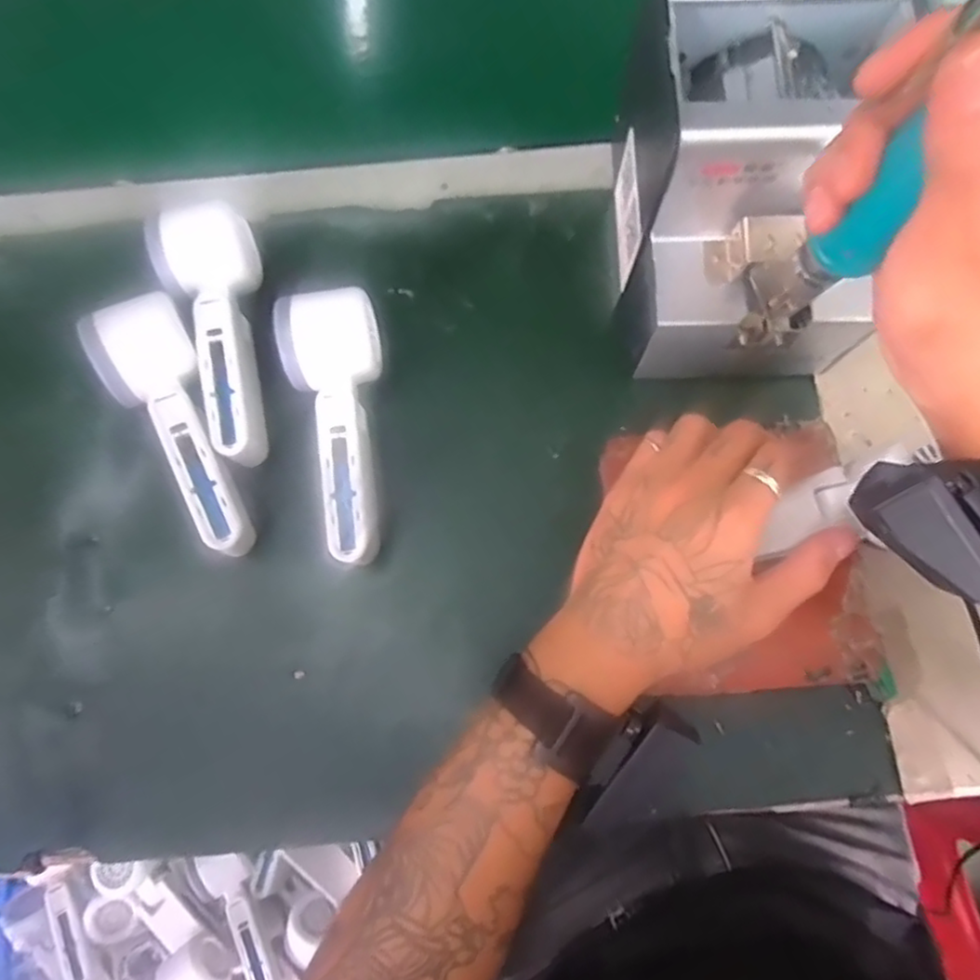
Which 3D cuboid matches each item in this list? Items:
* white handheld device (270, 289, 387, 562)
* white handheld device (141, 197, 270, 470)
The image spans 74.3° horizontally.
[{"bbox_3d":[-0.082,-0.037,0.388,0.058,0.054,0.157,-15,76,-2],"label":"white handheld device"},{"bbox_3d":[-0.162,-0.097,0.399,0.052,0.053,0.156,-17,76,-3],"label":"white handheld device"}]

